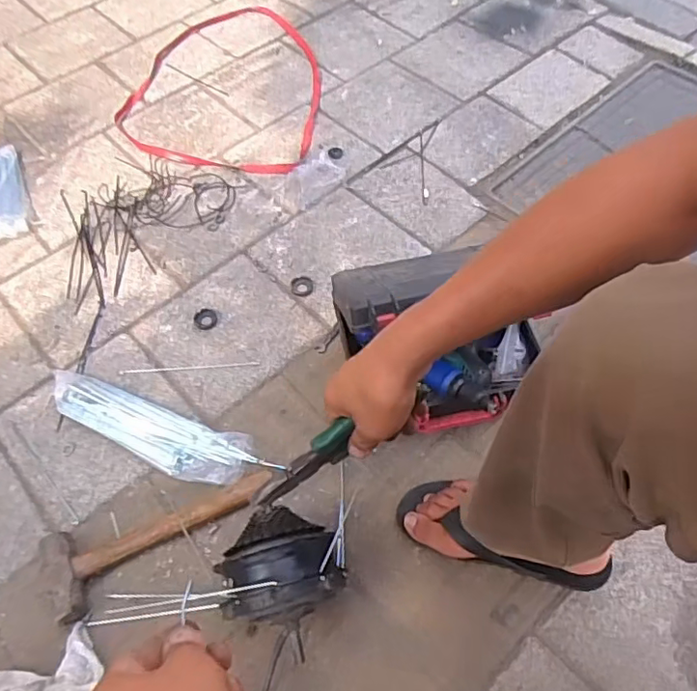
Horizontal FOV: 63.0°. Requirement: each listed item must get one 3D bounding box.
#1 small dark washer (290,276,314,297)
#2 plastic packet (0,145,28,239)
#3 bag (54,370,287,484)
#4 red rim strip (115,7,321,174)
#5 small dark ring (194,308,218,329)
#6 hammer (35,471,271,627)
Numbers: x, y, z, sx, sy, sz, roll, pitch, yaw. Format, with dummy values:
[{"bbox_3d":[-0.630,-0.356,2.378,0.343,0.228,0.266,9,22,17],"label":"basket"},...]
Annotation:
[{"bbox_3d":[-0.082,-0.104,1.000,0.041,0.008,0.038,-1,57,1],"label":"small dark washer"},{"bbox_3d":[-0.680,-0.303,1.109,0.086,0.029,0.248,-21,59,-11],"label":"plastic packet"},{"bbox_3d":[-0.290,0.127,0.846,0.346,0.027,0.087,19,60,13],"label":"bag"},{"bbox_3d":[-0.275,-0.599,1.294,0.441,0.030,0.542,9,65,6],"label":"red rim strip"},{"bbox_3d":[-0.242,-0.045,0.963,0.039,0.005,0.041,-1,57,1],"label":"small dark ring"},{"bbox_3d":[-0.241,0.252,0.759,0.308,0.045,0.109,-21,61,-11],"label":"hammer"}]

